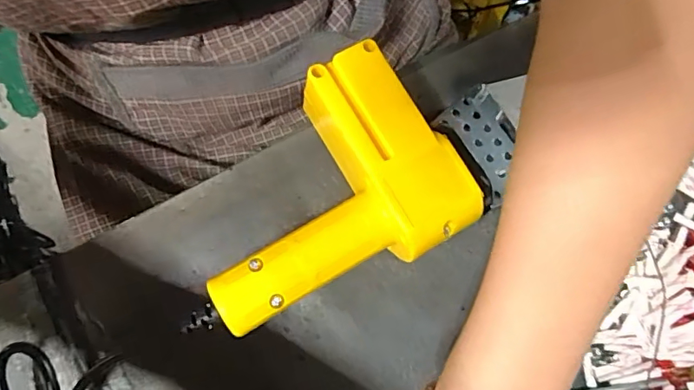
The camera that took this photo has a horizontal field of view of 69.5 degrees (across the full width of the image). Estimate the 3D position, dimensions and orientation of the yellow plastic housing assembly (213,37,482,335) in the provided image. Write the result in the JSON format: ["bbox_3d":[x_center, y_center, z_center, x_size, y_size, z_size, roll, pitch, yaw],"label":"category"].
[{"bbox_3d":[-0.015,0.005,0.280,0.141,0.062,0.107,-35,83,-7],"label":"yellow plastic housing assembly"}]

